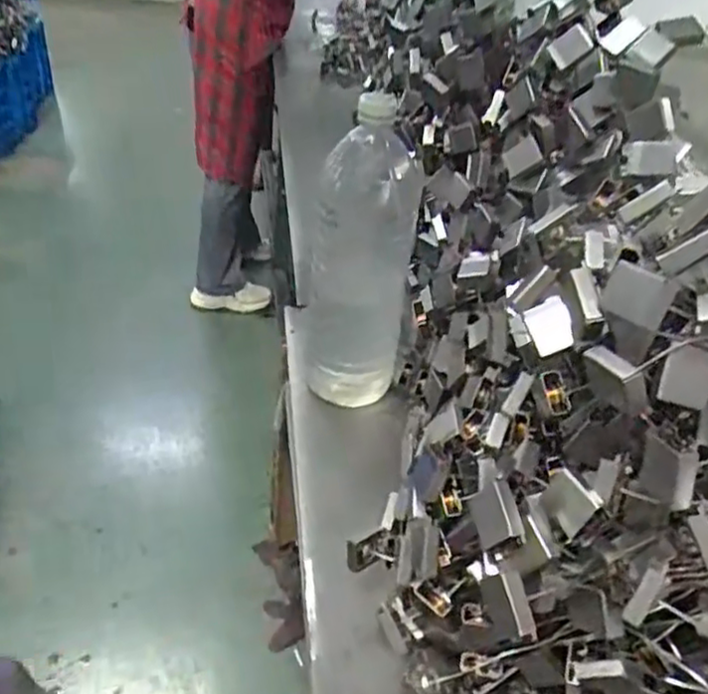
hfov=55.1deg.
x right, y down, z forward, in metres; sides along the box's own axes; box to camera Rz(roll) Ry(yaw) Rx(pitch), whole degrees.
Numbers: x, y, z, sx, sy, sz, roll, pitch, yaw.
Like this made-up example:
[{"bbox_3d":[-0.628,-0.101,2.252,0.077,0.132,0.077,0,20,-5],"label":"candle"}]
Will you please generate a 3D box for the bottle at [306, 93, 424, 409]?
[{"bbox_3d":[0.003,-0.087,0.683,0.088,0.314,0.101,-5,40,-15],"label":"bottle"}]

